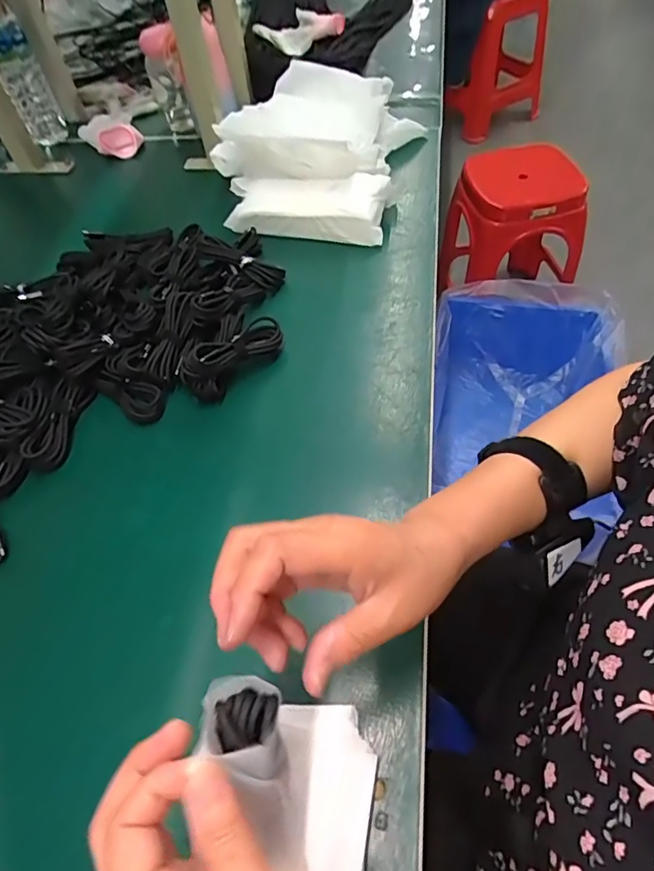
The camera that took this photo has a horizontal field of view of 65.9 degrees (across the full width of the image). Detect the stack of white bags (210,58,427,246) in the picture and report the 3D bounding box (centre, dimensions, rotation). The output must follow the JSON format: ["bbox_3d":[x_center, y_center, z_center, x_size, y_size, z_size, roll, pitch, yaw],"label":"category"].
[{"bbox_3d":[-0.013,-0.387,0.683,0.231,0.114,0.293,14,58,15],"label":"stack of white bags"}]

